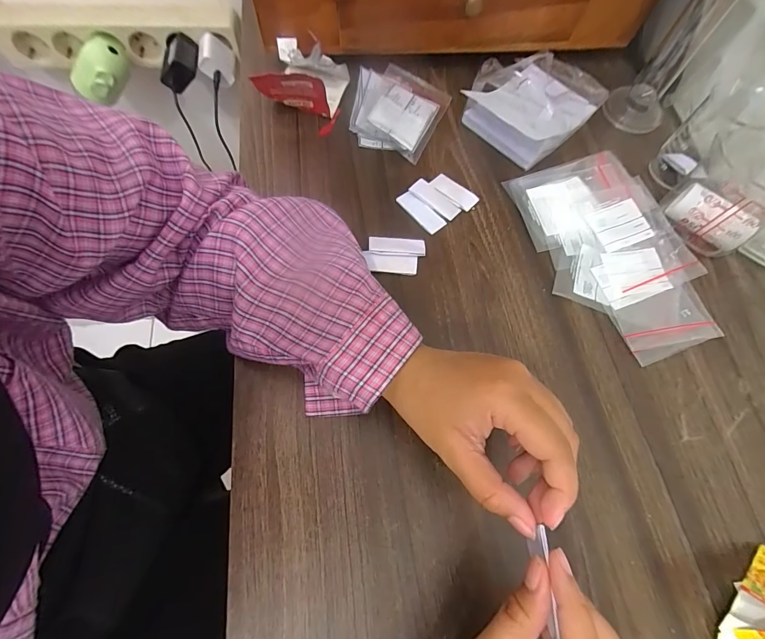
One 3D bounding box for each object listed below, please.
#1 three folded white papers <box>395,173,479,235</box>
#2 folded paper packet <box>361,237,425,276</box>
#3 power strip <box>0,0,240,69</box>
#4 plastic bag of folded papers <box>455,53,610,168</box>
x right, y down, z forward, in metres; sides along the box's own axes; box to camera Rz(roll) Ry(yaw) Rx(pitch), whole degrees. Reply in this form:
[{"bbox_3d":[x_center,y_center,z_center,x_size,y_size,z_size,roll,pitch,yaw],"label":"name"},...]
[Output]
[{"bbox_3d":[0.048,-0.105,0.330,0.057,0.009,0.046,-37,72,-16],"label":"three folded white papers"},{"bbox_3d":[0.010,-0.053,0.304,0.047,0.008,0.033,4,66,0],"label":"folded paper packet"},{"bbox_3d":[-0.347,-0.372,0.485,0.301,0.052,0.054,-4,67,-5],"label":"power strip"},{"bbox_3d":[0.147,-0.213,0.354,0.098,0.051,0.119,37,70,14],"label":"plastic bag of folded papers"}]

